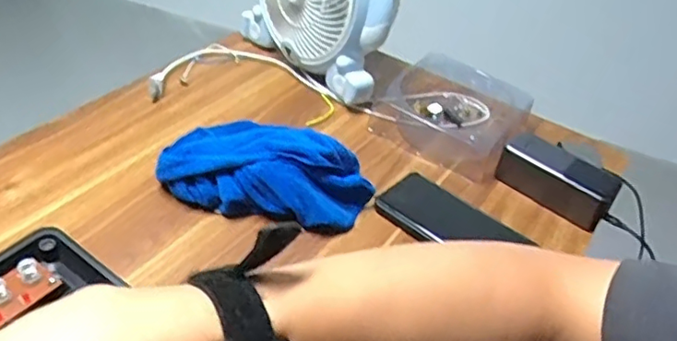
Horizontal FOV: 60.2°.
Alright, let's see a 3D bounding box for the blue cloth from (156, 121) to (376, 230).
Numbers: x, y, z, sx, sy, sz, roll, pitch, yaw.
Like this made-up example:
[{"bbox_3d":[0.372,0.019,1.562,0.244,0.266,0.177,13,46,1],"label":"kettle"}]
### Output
[{"bbox_3d":[-0.073,-0.002,0.628,0.216,0.070,0.114,15,40,10],"label":"blue cloth"}]

